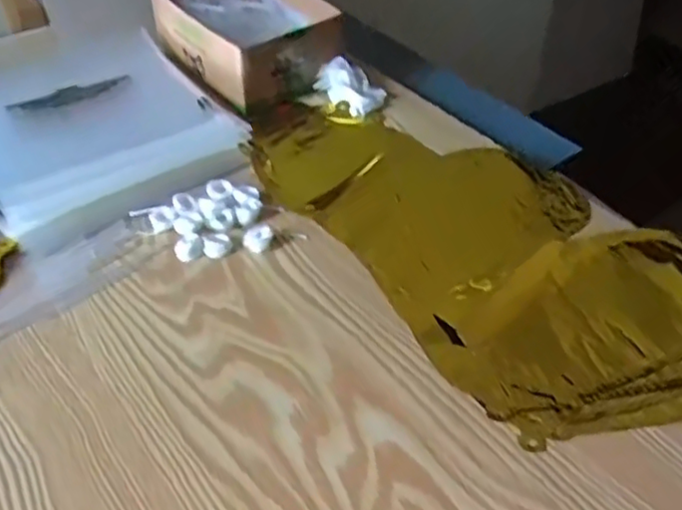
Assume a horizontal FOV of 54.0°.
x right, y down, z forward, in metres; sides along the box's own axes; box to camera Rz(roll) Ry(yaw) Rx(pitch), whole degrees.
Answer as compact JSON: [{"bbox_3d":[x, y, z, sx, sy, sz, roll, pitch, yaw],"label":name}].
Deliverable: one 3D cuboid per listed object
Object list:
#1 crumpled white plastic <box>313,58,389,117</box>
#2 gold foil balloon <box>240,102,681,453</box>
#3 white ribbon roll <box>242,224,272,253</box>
[{"bbox_3d":[0.008,-0.169,0.664,0.068,0.030,0.047,31,52,28],"label":"crumpled white plastic"},{"bbox_3d":[0.104,-0.024,0.526,0.221,0.014,0.434,-28,51,-26],"label":"gold foil balloon"},{"bbox_3d":[-0.064,-0.014,0.513,0.022,0.009,0.026,-7,44,-7],"label":"white ribbon roll"}]

